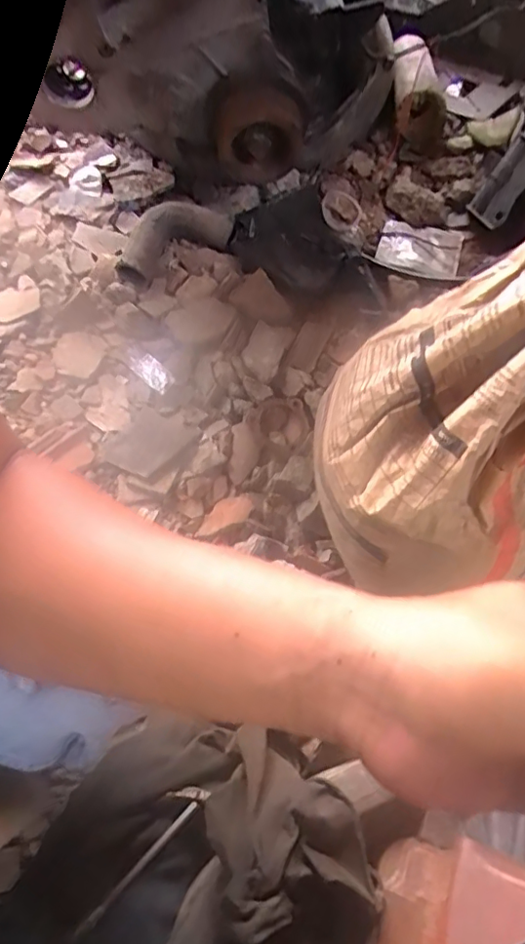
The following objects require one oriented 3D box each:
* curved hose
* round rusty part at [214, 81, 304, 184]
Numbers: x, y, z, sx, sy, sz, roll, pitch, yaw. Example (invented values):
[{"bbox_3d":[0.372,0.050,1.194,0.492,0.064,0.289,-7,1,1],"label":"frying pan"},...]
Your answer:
[{"bbox_3d":[-0.151,-0.390,0.921,0.200,0.068,0.087,-27,66,-16],"label":"curved hose"},{"bbox_3d":[-0.007,-0.480,0.790,0.125,0.131,0.039,7,61,2],"label":"round rusty part"}]

